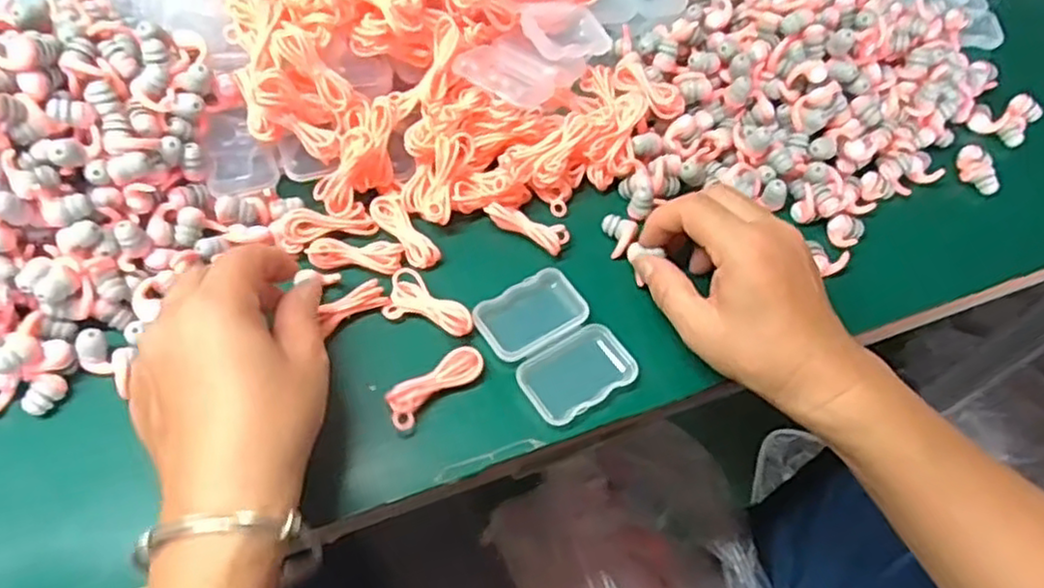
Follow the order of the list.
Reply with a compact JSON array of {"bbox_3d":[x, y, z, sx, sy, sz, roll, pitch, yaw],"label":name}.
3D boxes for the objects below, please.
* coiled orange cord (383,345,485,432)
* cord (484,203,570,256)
[{"bbox_3d":[-0.042,0.043,0.337,0.052,0.008,0.019,-36,67,-24],"label":"coiled orange cord"},{"bbox_3d":[0.004,-0.040,0.391,0.047,0.010,0.018,33,60,15],"label":"cord"}]

